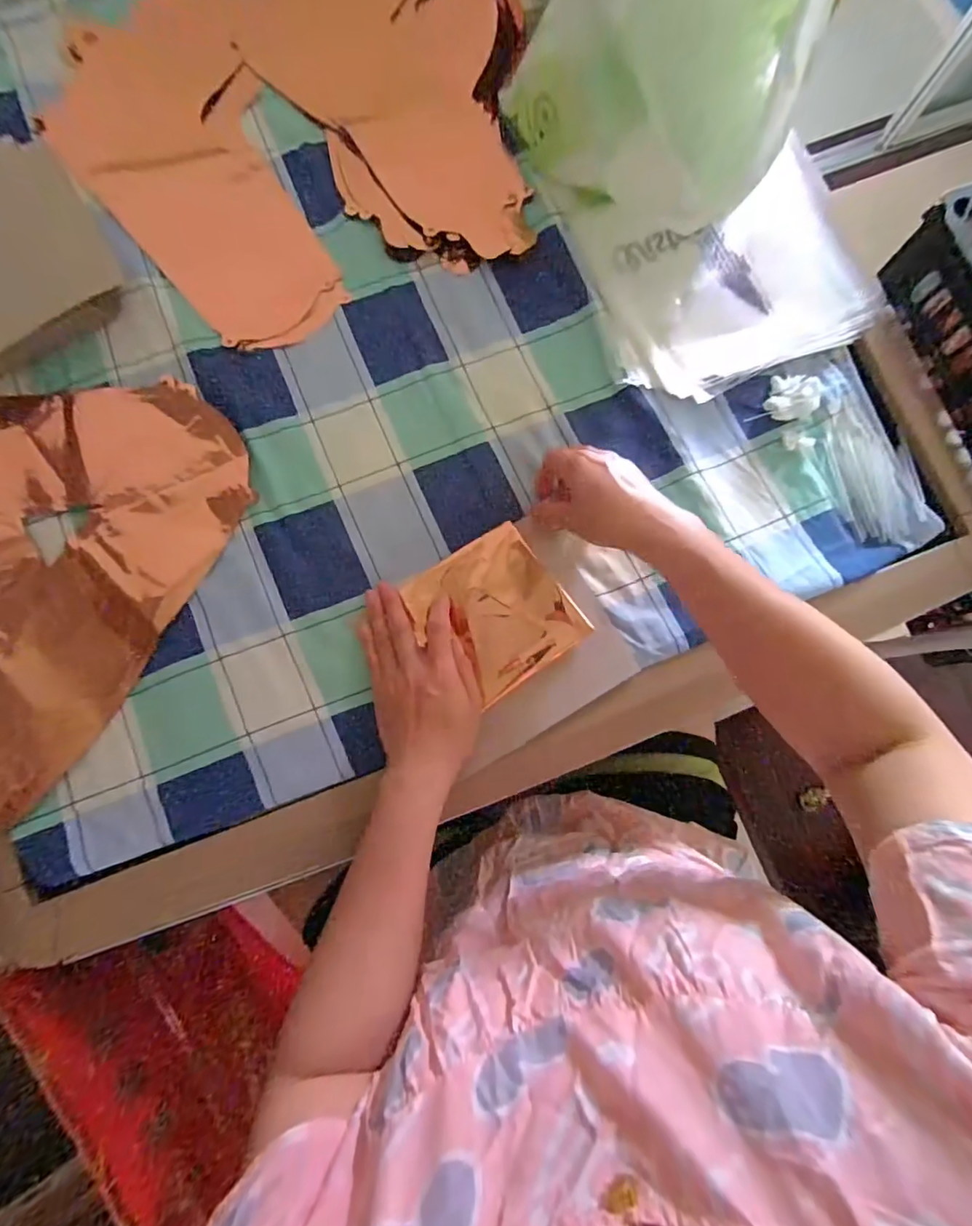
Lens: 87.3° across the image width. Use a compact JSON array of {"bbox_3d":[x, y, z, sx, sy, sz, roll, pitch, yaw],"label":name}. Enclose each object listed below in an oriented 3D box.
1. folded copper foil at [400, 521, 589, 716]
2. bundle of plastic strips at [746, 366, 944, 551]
[{"bbox_3d":[0.008,-0.002,0.431,0.111,0.013,0.123,-36,84,-6],"label":"folded copper foil"},{"bbox_3d":[0.334,-0.140,0.457,0.100,0.019,0.183,-25,83,-5],"label":"bundle of plastic strips"}]

